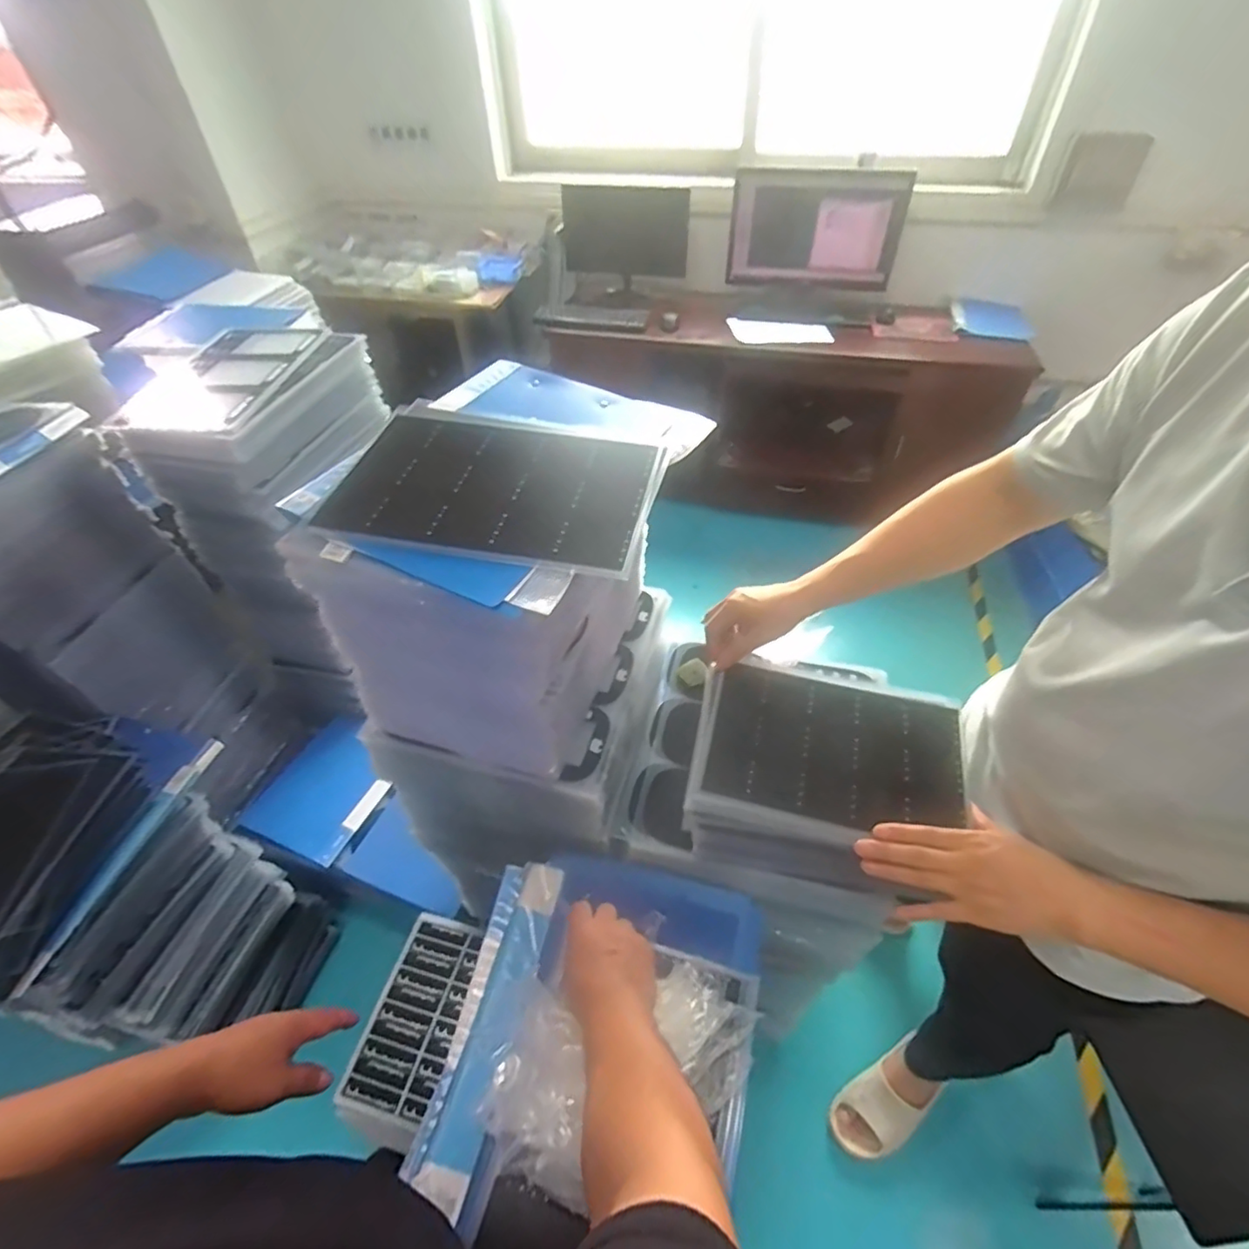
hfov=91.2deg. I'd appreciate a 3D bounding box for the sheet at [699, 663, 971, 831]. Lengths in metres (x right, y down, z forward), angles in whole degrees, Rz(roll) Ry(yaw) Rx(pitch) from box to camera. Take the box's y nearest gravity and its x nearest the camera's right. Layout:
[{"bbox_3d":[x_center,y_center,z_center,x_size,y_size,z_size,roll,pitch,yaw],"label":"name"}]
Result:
[{"bbox_3d":[0.227,0.135,0.670,0.262,0.011,0.172,11,49,11],"label":"sheet"}]

